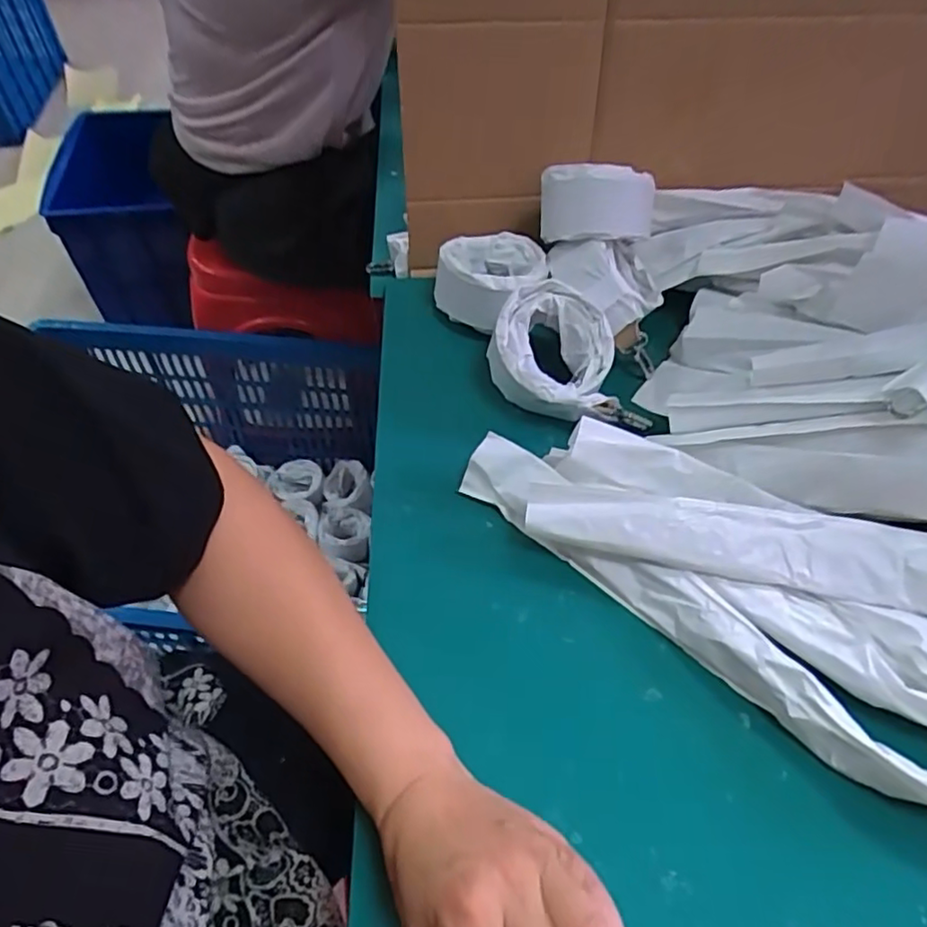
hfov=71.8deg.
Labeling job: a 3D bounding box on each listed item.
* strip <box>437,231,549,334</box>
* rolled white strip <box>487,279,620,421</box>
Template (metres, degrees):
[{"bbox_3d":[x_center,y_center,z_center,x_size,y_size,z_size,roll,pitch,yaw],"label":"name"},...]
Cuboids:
[{"bbox_3d":[0.022,-0.154,0.544,0.093,0.061,0.086,28,57,18],"label":"strip"},{"bbox_3d":[0.069,-0.084,0.495,0.097,0.055,0.100,8,75,-2],"label":"rolled white strip"}]

